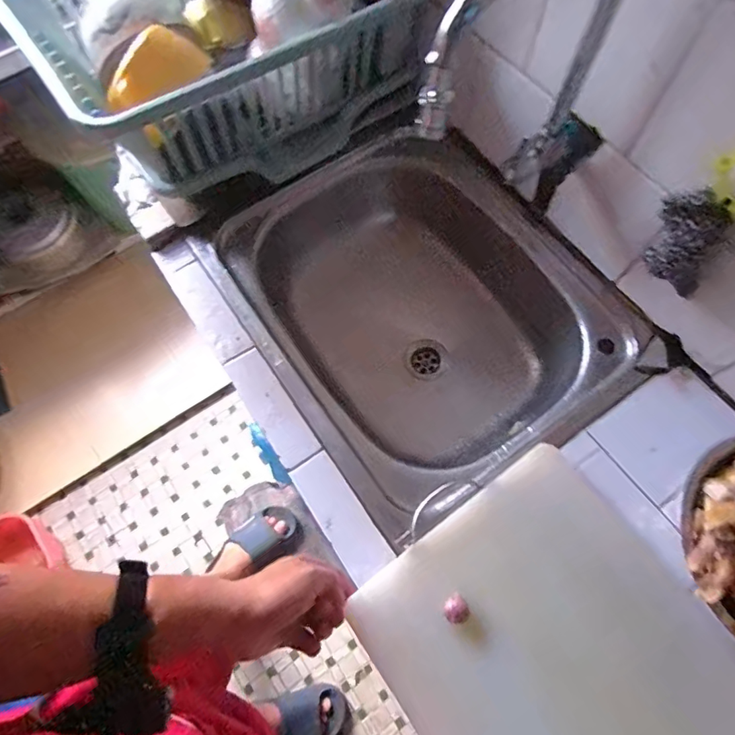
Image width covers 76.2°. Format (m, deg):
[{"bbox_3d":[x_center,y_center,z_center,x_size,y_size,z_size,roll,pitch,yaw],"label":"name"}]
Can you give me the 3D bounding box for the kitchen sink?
[{"bbox_3d":[0.065,-0.064,0.663,0.399,0.179,0.468,-33,71,-11],"label":"kitchen sink"}]

